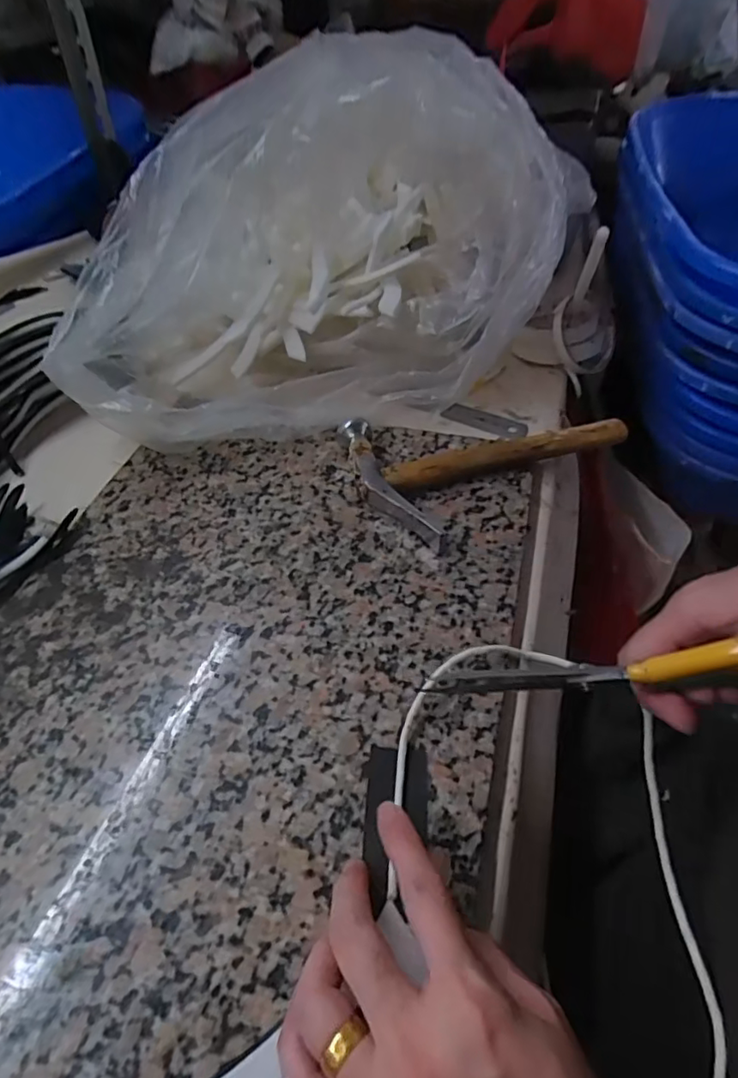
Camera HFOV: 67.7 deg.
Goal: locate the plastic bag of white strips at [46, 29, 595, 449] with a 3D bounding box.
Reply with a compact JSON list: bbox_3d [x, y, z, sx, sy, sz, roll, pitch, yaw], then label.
[{"bbox_3d":[-0.058,-0.256,0.495,0.424,0.223,0.244,-19,51,-15],"label":"plastic bag of white strips"}]

